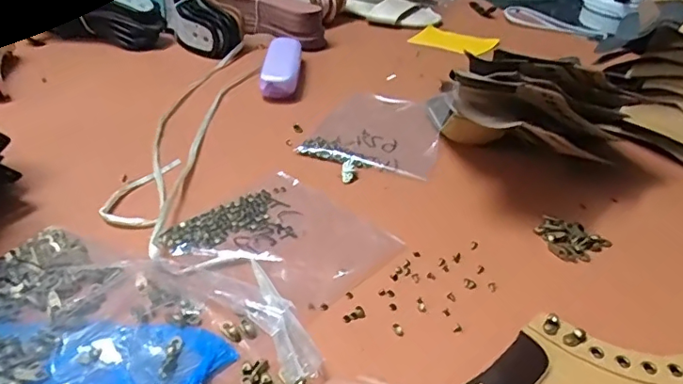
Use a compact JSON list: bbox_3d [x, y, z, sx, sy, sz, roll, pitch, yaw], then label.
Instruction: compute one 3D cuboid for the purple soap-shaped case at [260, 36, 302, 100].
[{"bbox_3d":[-0.076,-0.162,0.690,0.045,0.035,0.133,1,36,0],"label":"purple soap-shaped case"}]

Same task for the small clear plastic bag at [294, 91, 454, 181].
[{"bbox_3d":[0.045,-0.074,0.592,0.135,0.013,0.165,14,38,16],"label":"small clear plastic bag"}]

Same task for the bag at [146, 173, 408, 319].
[{"bbox_3d":[-0.055,0.040,0.431,0.151,0.008,0.147,-30,47,-35],"label":"bag"}]

